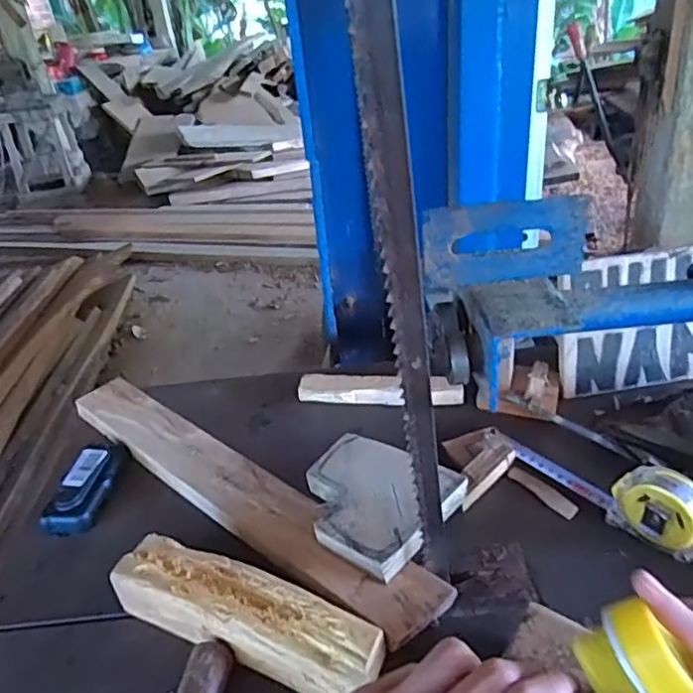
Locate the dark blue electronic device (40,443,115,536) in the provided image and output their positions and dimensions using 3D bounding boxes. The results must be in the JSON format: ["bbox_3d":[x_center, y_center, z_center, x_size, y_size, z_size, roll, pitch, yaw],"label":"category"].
[{"bbox_3d":[-0.255,0.138,0.588,0.042,0.031,0.100,-2,32,8],"label":"dark blue electronic device"}]

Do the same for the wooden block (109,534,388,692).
[{"bbox_3d":[-0.076,0.199,0.444,0.211,0.046,0.057,10,35,25],"label":"wooden block"}]

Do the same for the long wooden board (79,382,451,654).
[{"bbox_3d":[-0.114,0.129,0.571,0.465,0.024,0.065,21,41,37],"label":"long wooden board"}]

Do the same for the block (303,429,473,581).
[{"bbox_3d":[0.020,0.128,0.505,0.121,0.019,0.112,18,39,35],"label":"block"}]

